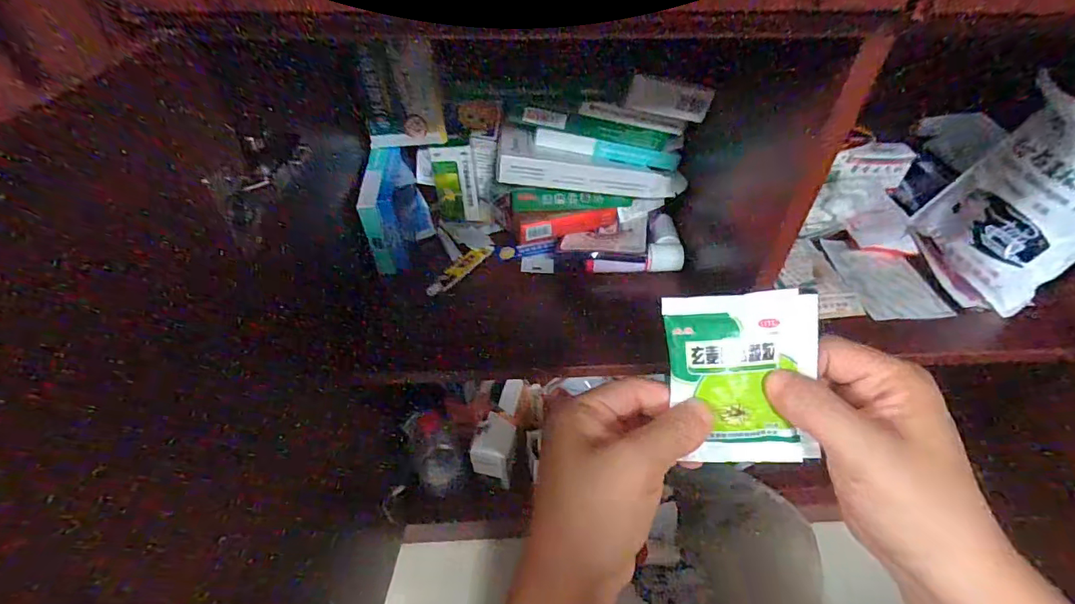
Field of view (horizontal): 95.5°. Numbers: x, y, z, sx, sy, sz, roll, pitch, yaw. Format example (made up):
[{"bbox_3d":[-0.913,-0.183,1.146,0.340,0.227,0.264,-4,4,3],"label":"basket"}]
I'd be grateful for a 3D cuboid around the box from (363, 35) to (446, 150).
[{"bbox_3d":[-0.156,-0.237,0.562,0.087,0.112,0.021,-15,47,-11],"label":"box"}]

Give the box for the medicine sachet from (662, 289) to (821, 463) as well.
[{"bbox_3d":[0.097,0.037,0.233,0.065,0.080,0.005,-5,4,10],"label":"medicine sachet"}]

